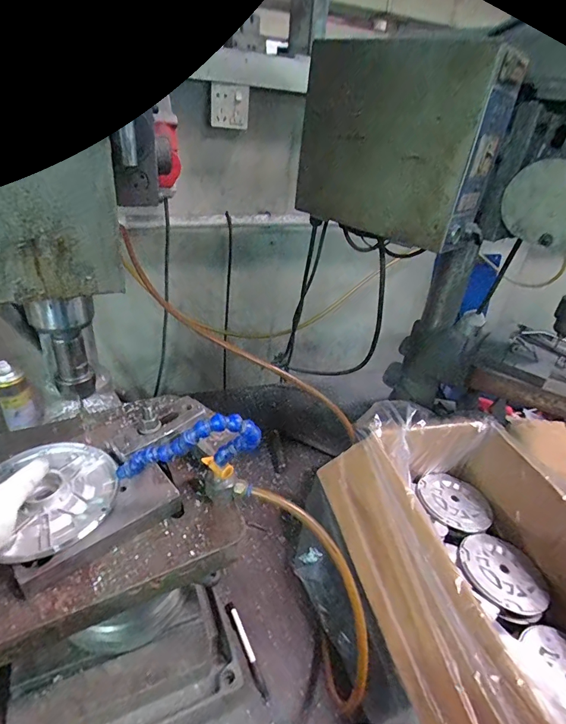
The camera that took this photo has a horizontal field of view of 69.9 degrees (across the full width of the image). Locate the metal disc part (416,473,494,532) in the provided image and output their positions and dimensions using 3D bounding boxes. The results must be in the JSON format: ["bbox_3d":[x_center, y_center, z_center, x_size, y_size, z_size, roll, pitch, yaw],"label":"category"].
[{"bbox_3d":[0.330,0.265,0.777,0.135,0.011,0.123,17,33,17],"label":"metal disc part"}]

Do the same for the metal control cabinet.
[{"bbox_3d":[0.176,-0.347,0.655,0.115,0.249,0.301,-21,41,-37],"label":"metal control cabinet"}]

